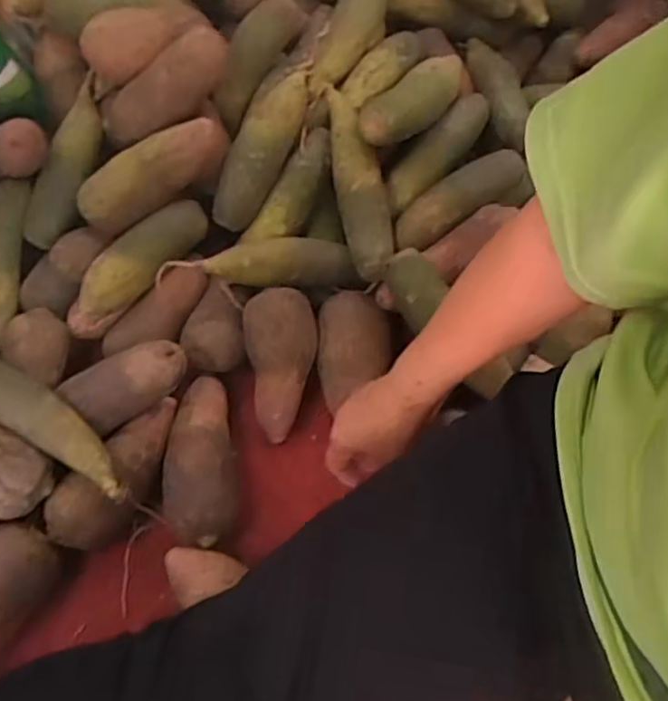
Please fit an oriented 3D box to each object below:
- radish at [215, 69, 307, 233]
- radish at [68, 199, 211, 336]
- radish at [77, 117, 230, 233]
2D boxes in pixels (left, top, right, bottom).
[{"bbox_3d":[-0.083,-0.232,0.741,0.067,0.052,0.199,25,87,9],"label":"radish"},{"bbox_3d":[-0.222,-0.091,0.730,0.055,0.066,0.198,43,84,15],"label":"radish"},{"bbox_3d":[-0.199,-0.191,0.721,0.178,0.064,0.056,-32,71,-1],"label":"radish"}]

